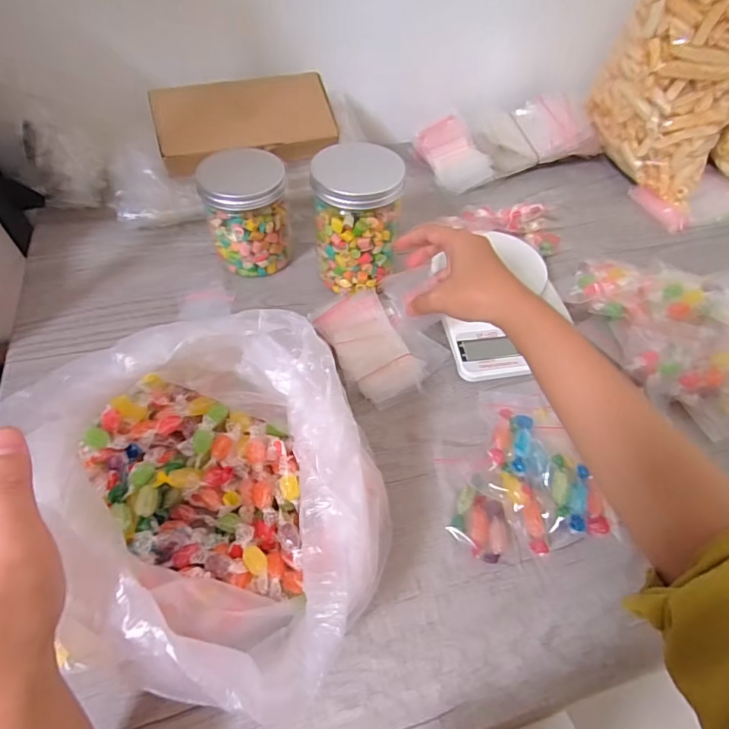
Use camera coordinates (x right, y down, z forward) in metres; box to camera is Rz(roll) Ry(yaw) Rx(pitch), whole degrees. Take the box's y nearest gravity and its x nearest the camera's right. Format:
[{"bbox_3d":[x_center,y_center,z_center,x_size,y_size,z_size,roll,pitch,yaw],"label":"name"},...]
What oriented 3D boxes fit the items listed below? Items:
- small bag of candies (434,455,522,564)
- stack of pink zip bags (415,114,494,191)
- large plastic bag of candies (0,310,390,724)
[{"bbox_3d":[0.087,0.110,0.361,0.052,0.017,0.085,-3,54,-5],"label":"small bag of candies"},{"bbox_3d":[0.121,-0.296,0.635,0.071,0.060,0.122,-29,60,-22],"label":"stack of pink zip bags"},{"bbox_3d":[-0.083,0.087,0.296,0.178,0.138,0.224,-26,59,-20],"label":"large plastic bag of candies"}]

